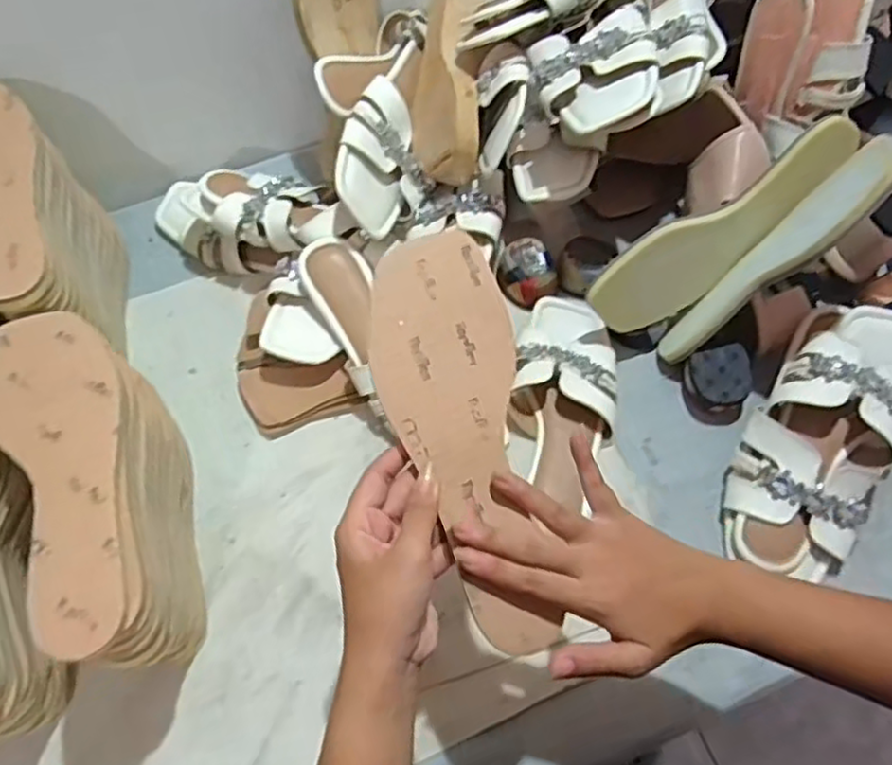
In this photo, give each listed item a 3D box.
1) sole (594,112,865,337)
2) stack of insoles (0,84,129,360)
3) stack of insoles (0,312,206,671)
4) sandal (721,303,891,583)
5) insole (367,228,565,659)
[{"bbox_3d":[0.230,-0.127,0.578,0.234,0.075,0.026,-38,27,23],"label":"sole"},{"bbox_3d":[-0.352,-0.115,0.620,0.089,0.194,0.238,-26,63,-9],"label":"stack of insoles"},{"bbox_3d":[-0.234,0.085,0.511,0.082,0.180,0.252,-25,62,-10],"label":"stack of insoles"},{"bbox_3d":[0.300,0.049,0.548,0.107,0.057,0.241,29,87,18],"label":"sandal"},{"bbox_3d":[0.011,0.032,0.397,0.080,0.009,0.239,-13,82,-4],"label":"insole"}]

